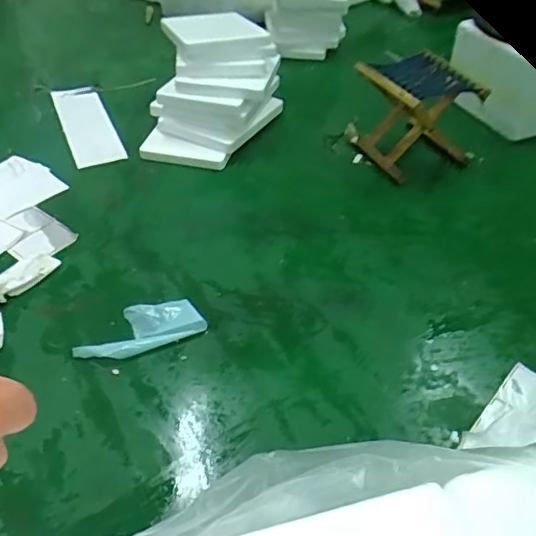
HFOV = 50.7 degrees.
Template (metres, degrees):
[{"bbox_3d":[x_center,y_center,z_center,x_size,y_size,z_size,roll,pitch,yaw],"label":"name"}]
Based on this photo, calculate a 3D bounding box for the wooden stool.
[{"bbox_3d":[0.387,-0.417,1.539,0.271,0.267,0.230,-19,49,-18],"label":"wooden stool"}]

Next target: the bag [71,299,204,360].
[{"bbox_3d":[-0.266,0.124,1.155,0.252,0.027,0.113,-19,47,-19],"label":"bag"}]

